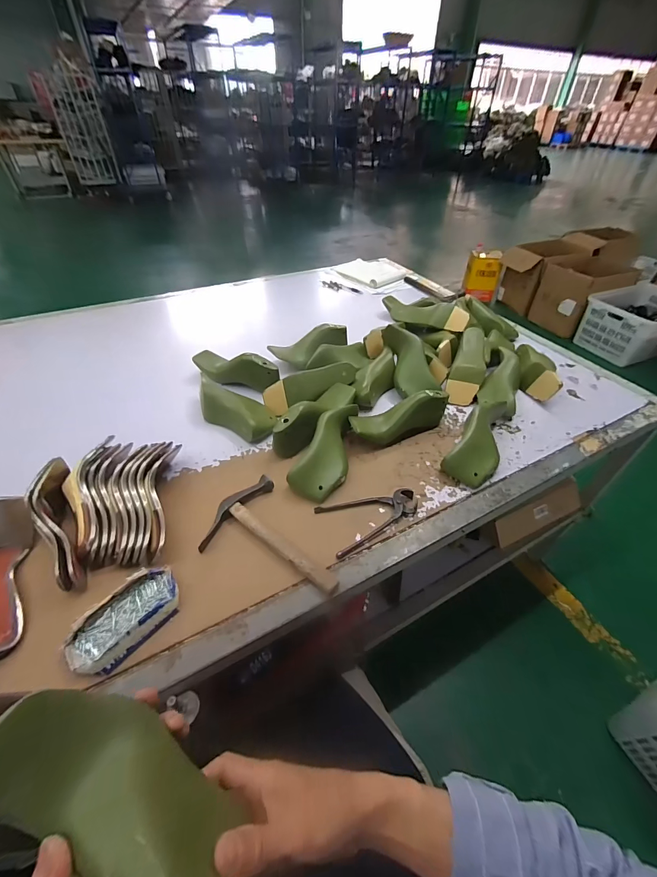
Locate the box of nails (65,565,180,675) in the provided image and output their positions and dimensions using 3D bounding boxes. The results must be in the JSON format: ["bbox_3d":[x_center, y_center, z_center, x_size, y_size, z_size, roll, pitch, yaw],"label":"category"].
[{"bbox_3d":[-0.260,0.228,0.449,0.081,0.024,0.133,29,50,25],"label":"box of nails"}]

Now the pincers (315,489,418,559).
[{"bbox_3d":[0.072,0.123,0.580,0.167,0.018,0.092,-18,48,-20],"label":"pincers"}]

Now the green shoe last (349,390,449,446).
[{"bbox_3d":[0.147,-0.042,0.699,0.212,0.079,0.056,-15,47,-17],"label":"green shoe last"}]

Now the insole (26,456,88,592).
[{"bbox_3d":[-0.408,0.128,0.522,0.047,0.071,0.208,-21,48,-22],"label":"insole"}]

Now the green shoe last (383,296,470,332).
[{"bbox_3d":[0.262,-0.370,1.021,0.287,0.074,0.098,27,49,36],"label":"green shoe last"}]

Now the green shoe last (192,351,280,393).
[{"bbox_3d":[-0.227,-0.165,0.807,0.221,0.066,0.085,25,50,16],"label":"green shoe last"}]

